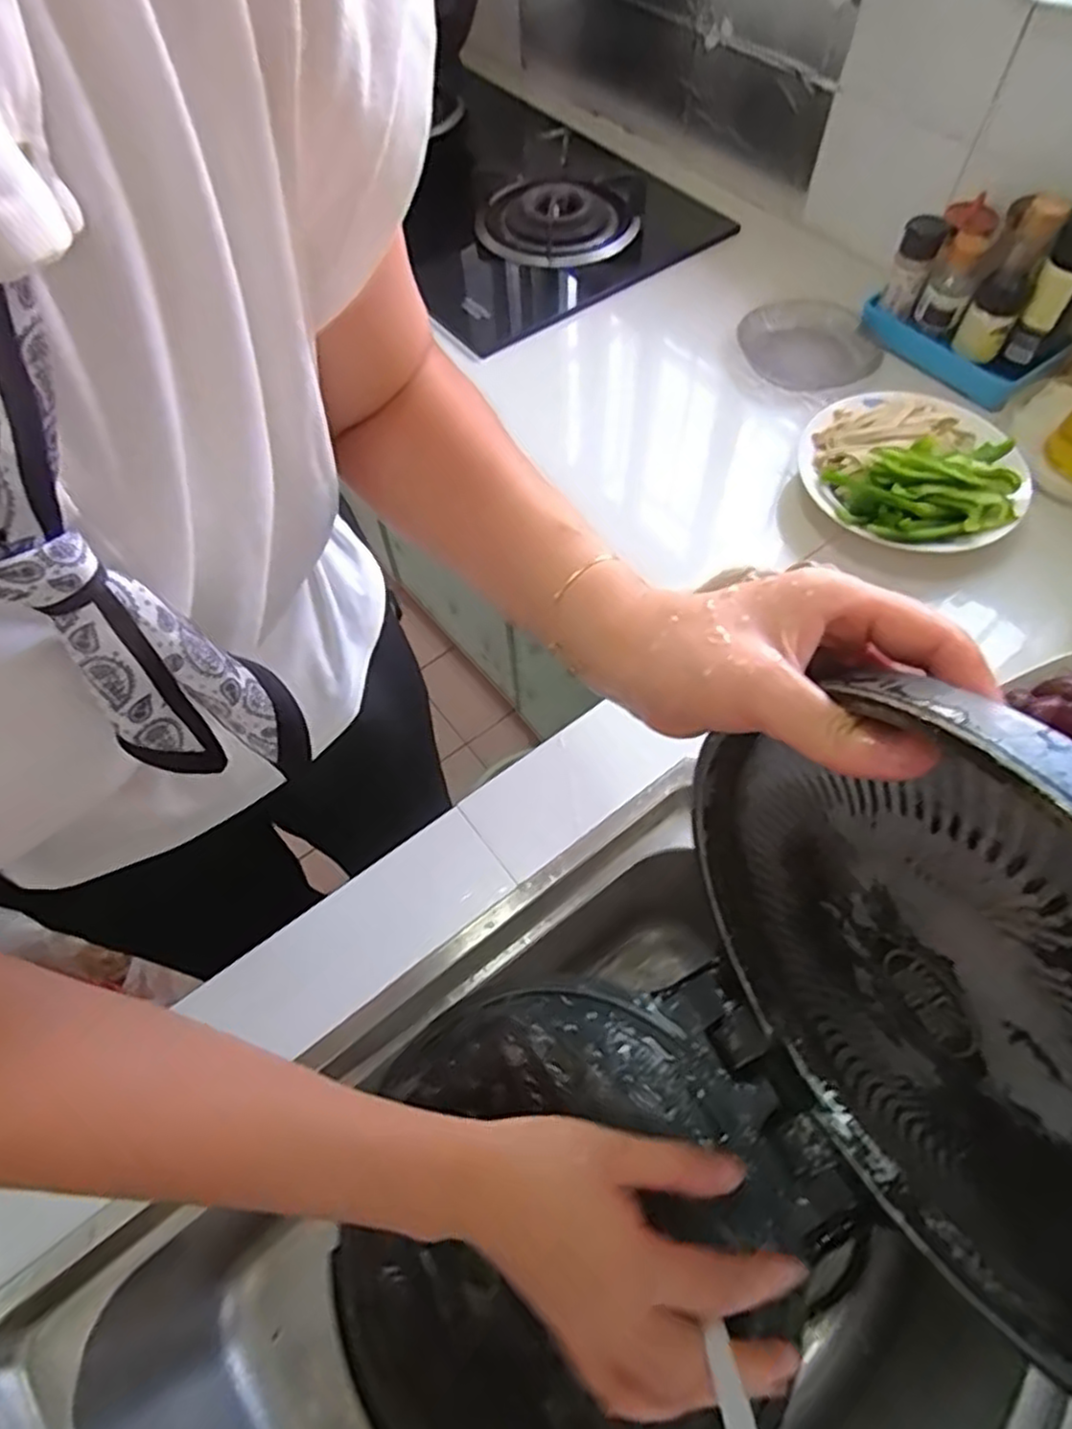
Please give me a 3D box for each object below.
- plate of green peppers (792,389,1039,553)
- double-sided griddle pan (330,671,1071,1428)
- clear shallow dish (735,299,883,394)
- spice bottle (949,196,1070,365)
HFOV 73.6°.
[{"bbox_3d":[0.338,-0.230,0.646,0.175,0.056,0.192,-1,60,1],"label":"plate of green peppers"},{"bbox_3d":[0.076,0.183,0.312,0.148,0.438,0.231,-8,51,-49],"label":"double-sided griddle pan"},{"bbox_3d":[0.296,-0.404,0.785,0.131,0.030,0.134,-1,60,1],"label":"clear shallow dish"},{"bbox_3d":[0.453,-0.413,0.689,0.045,0.125,0.051,29,65,17],"label":"spice bottle"}]

